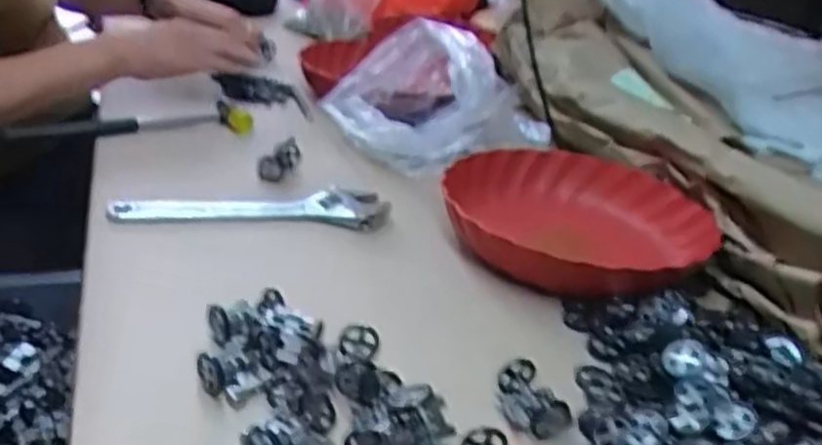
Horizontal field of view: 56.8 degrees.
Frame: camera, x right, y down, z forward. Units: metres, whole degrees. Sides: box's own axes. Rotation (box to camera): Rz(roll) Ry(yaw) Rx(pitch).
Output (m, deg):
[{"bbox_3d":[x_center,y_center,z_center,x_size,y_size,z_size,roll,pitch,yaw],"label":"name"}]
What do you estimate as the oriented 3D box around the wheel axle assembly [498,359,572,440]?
[{"bbox_3d":[0.077,0.115,0.485,0.030,0.033,0.049,-3,29,-21],"label":"wheel axle assembly"}]

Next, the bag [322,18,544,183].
[{"bbox_3d":[0.019,-0.151,0.862,0.201,0.095,0.206,-15,35,-38],"label":"bag"}]

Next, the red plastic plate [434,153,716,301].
[{"bbox_3d":[0.149,0.005,0.698,0.225,0.072,0.239,6,27,-3],"label":"red plastic plate"}]

